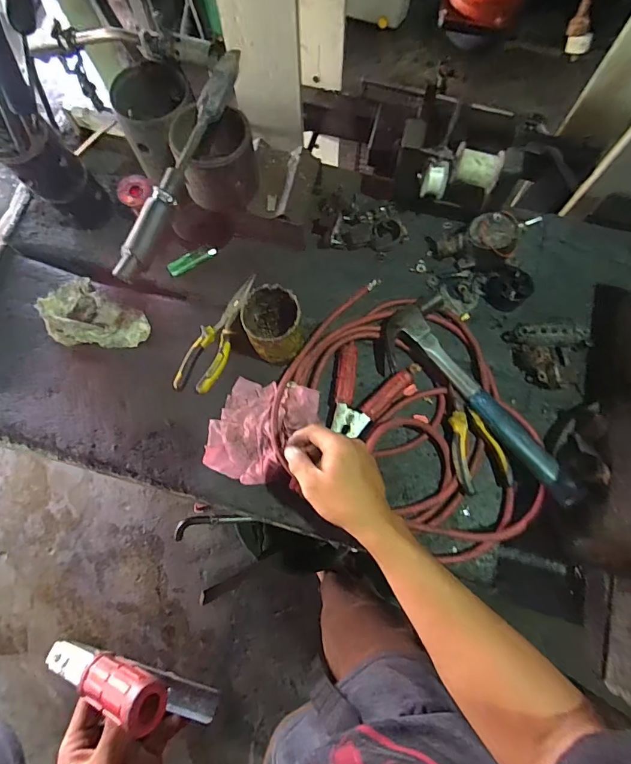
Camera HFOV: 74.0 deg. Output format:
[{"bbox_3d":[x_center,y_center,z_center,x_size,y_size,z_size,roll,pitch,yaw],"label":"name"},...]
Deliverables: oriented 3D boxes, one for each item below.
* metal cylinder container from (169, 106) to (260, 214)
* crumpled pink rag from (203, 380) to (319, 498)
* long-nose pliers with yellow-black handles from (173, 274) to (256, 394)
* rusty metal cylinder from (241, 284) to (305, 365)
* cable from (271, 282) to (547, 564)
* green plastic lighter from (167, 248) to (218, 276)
[{"bbox_3d":[-0.117,-0.261,0.489,0.087,0.081,0.081,-20,76,-5],"label":"metal cylinder container"},{"bbox_3d":[-0.074,0.068,0.592,0.148,0.043,0.156,24,76,7],"label":"crumpled pink rag"},{"bbox_3d":[-0.142,-0.073,0.635,0.057,0.031,0.200,24,76,6],"label":"long-nose pliers with yellow-black handles"},{"bbox_3d":[-0.053,-0.073,0.584,0.076,0.113,0.078,-9,75,-2],"label":"rusty metal cylinder"},{"bbox_3d":[0.138,0.046,0.586,0.368,0.062,0.321,27,77,7],"label":"cable"},{"bbox_3d":[-0.196,-0.194,0.667,0.082,0.013,0.021,-28,77,-7],"label":"green plastic lighter"}]

